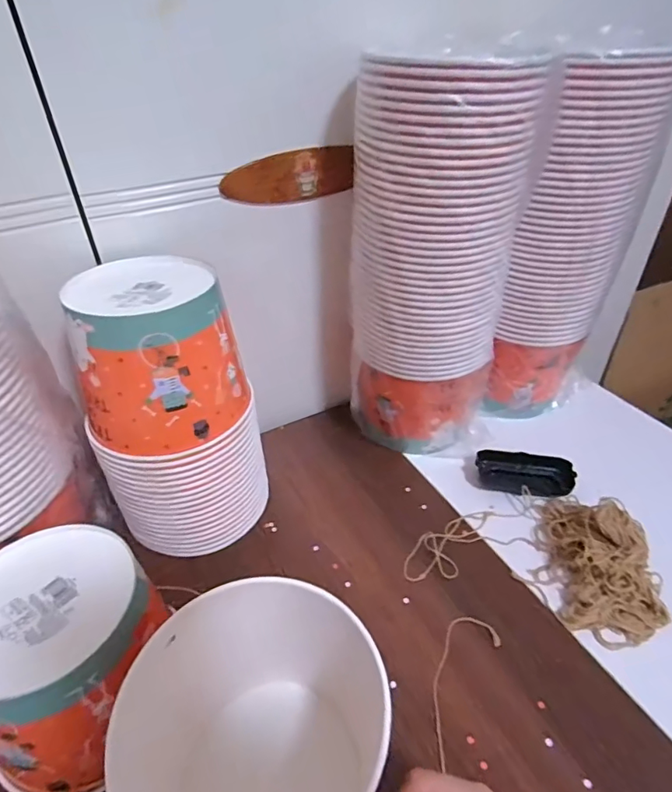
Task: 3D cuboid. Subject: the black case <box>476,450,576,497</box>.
[{"bbox_3d":[0.226,0.095,0.595,0.108,0.028,0.049,5,39,6],"label":"black case"}]

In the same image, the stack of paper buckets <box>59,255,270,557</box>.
[{"bbox_3d":[-0.154,0.024,0.492,0.149,0.262,0.124,-9,40,-12],"label":"stack of paper buckets"}]

